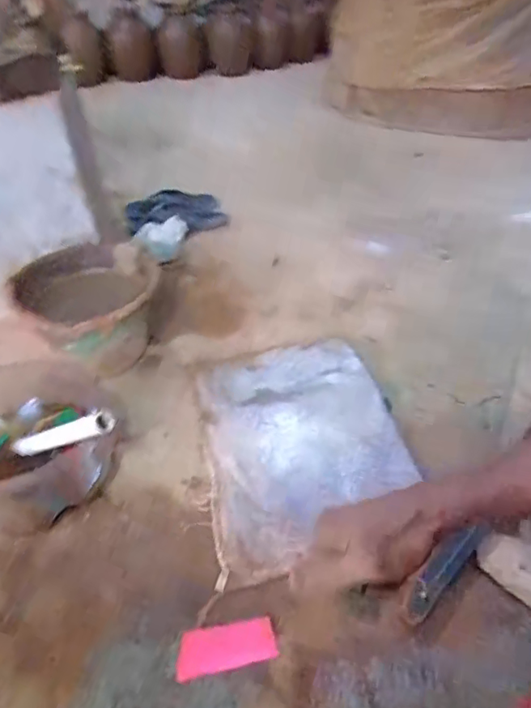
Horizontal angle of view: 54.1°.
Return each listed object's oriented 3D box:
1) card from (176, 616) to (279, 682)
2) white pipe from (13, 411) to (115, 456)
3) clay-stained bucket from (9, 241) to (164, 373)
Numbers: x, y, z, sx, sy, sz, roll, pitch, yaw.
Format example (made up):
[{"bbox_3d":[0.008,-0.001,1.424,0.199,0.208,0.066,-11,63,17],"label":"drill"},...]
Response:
[{"bbox_3d":[-0.044,0.335,0.598,0.111,0.005,0.049,-7,40,-8],"label":"card"},{"bbox_3d":[-0.281,0.112,0.702,0.249,0.025,0.023,-19,25,40],"label":"white pipe"},{"bbox_3d":[-0.326,-0.076,0.972,0.239,0.158,0.222,0,38,0],"label":"clay-stained bucket"}]

